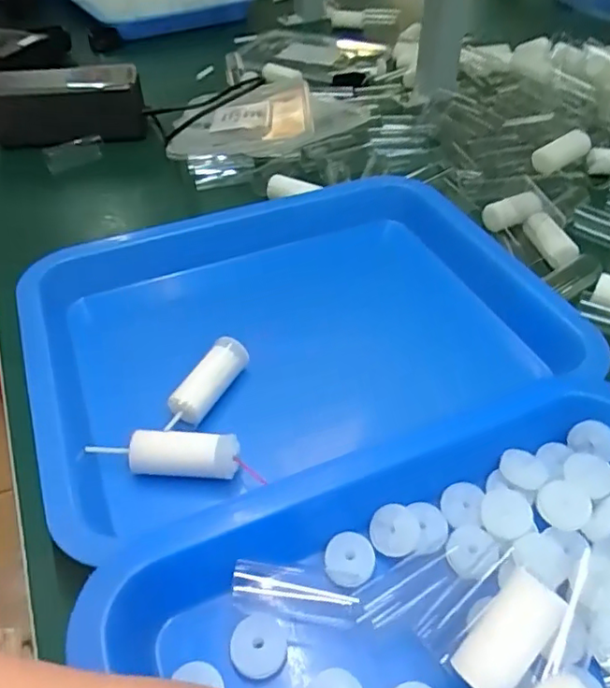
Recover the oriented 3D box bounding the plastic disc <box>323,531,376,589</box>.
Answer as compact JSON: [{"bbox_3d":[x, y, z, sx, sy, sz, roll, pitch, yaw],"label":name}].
[{"bbox_3d":[0.019,0.090,0.241,0.021,0.008,0.021,-1,45,1],"label":"plastic disc"}]

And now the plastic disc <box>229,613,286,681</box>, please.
[{"bbox_3d":[-0.017,0.113,0.217,0.021,0.004,0.021,3,64,-6],"label":"plastic disc"}]

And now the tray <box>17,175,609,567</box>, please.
[{"bbox_3d":[-0.005,-0.007,0.338,0.286,0.045,0.212,-18,47,-16],"label":"tray"}]

